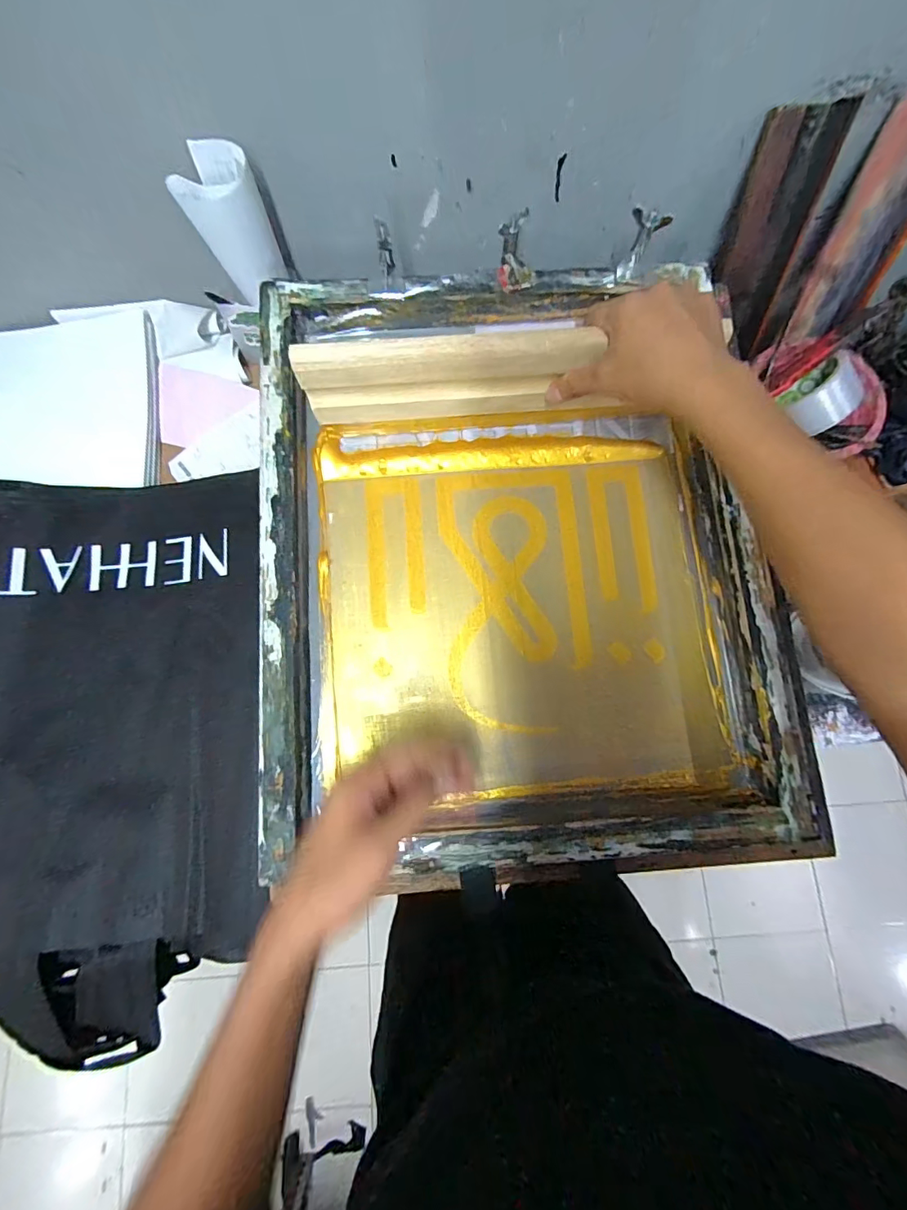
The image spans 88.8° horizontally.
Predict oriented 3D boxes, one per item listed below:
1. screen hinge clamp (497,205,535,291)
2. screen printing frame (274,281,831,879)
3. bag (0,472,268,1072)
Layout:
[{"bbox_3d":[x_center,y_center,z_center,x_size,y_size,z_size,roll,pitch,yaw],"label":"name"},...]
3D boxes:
[{"bbox_3d":[0.058,-0.332,0.440,0.032,0.016,0.062,-6,105,-1],"label":"screen hinge clamp"},{"bbox_3d":[0.059,-0.066,0.438,0.455,0.059,0.588,-4,81,-1],"label":"screen printing frame"},{"bbox_3d":[-0.445,0.155,0.525,0.450,0.042,0.607,-3,81,-1],"label":"bag"}]

